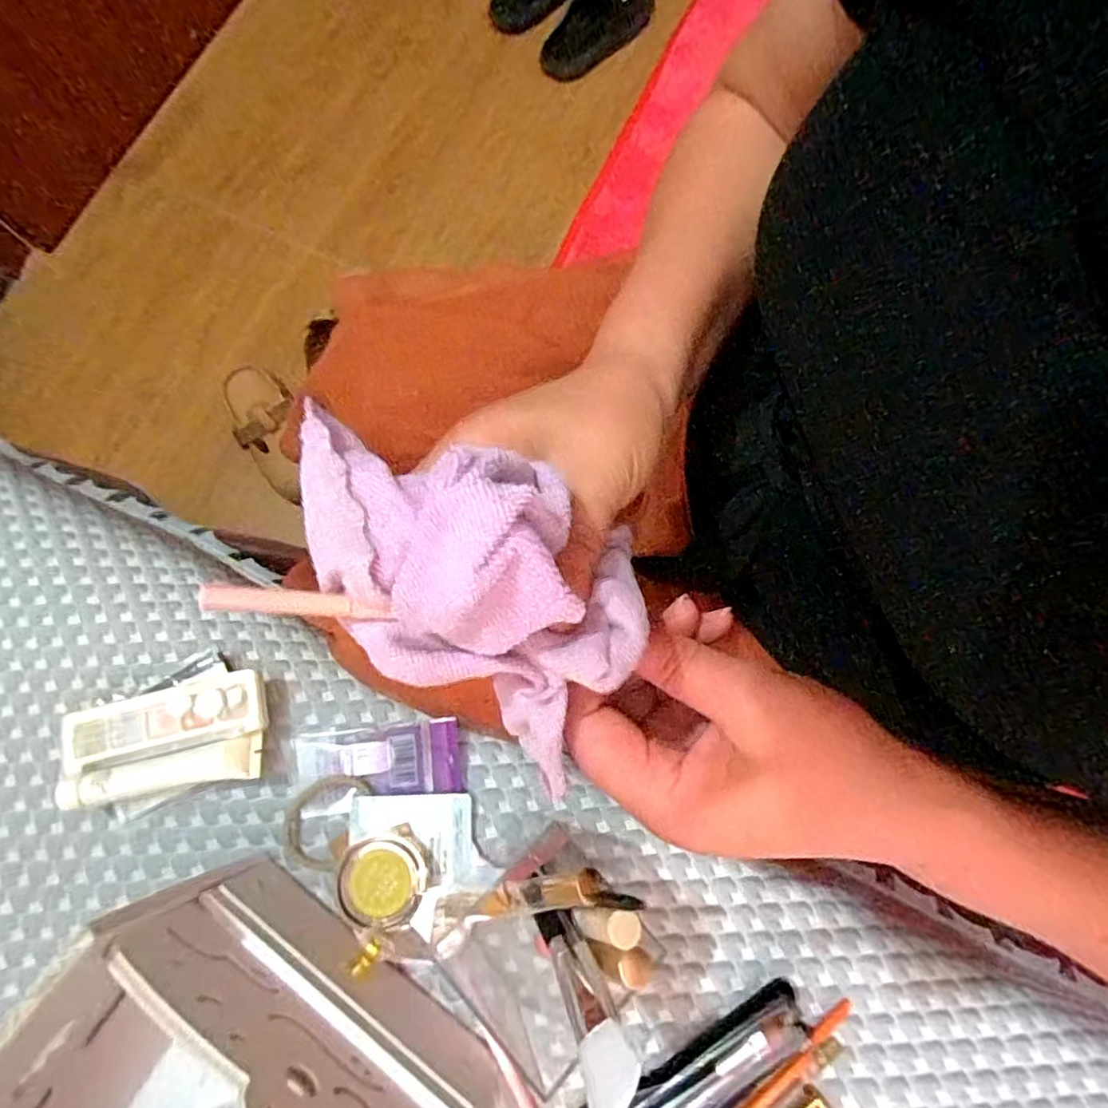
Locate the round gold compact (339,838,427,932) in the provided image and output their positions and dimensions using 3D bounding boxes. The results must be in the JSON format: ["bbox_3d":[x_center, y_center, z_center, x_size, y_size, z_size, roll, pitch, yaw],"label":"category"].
[{"bbox_3d":[-0.094,0.180,0.345,0.046,0.020,0.043,0,75,1],"label":"round gold compact"}]

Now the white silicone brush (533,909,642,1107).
[{"bbox_3d":[0.008,0.187,0.275,0.024,0.103,0.009,-30,117,-6],"label":"white silicone brush"}]

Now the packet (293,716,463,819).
[{"bbox_3d":[-0.105,0.126,0.371,0.097,0.010,0.044,-8,75,-1],"label":"packet"}]

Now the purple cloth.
[{"bbox_3d":[-0.031,0.004,0.186,0.113,0.062,0.076,35,79,10],"label":"purple cloth"}]

